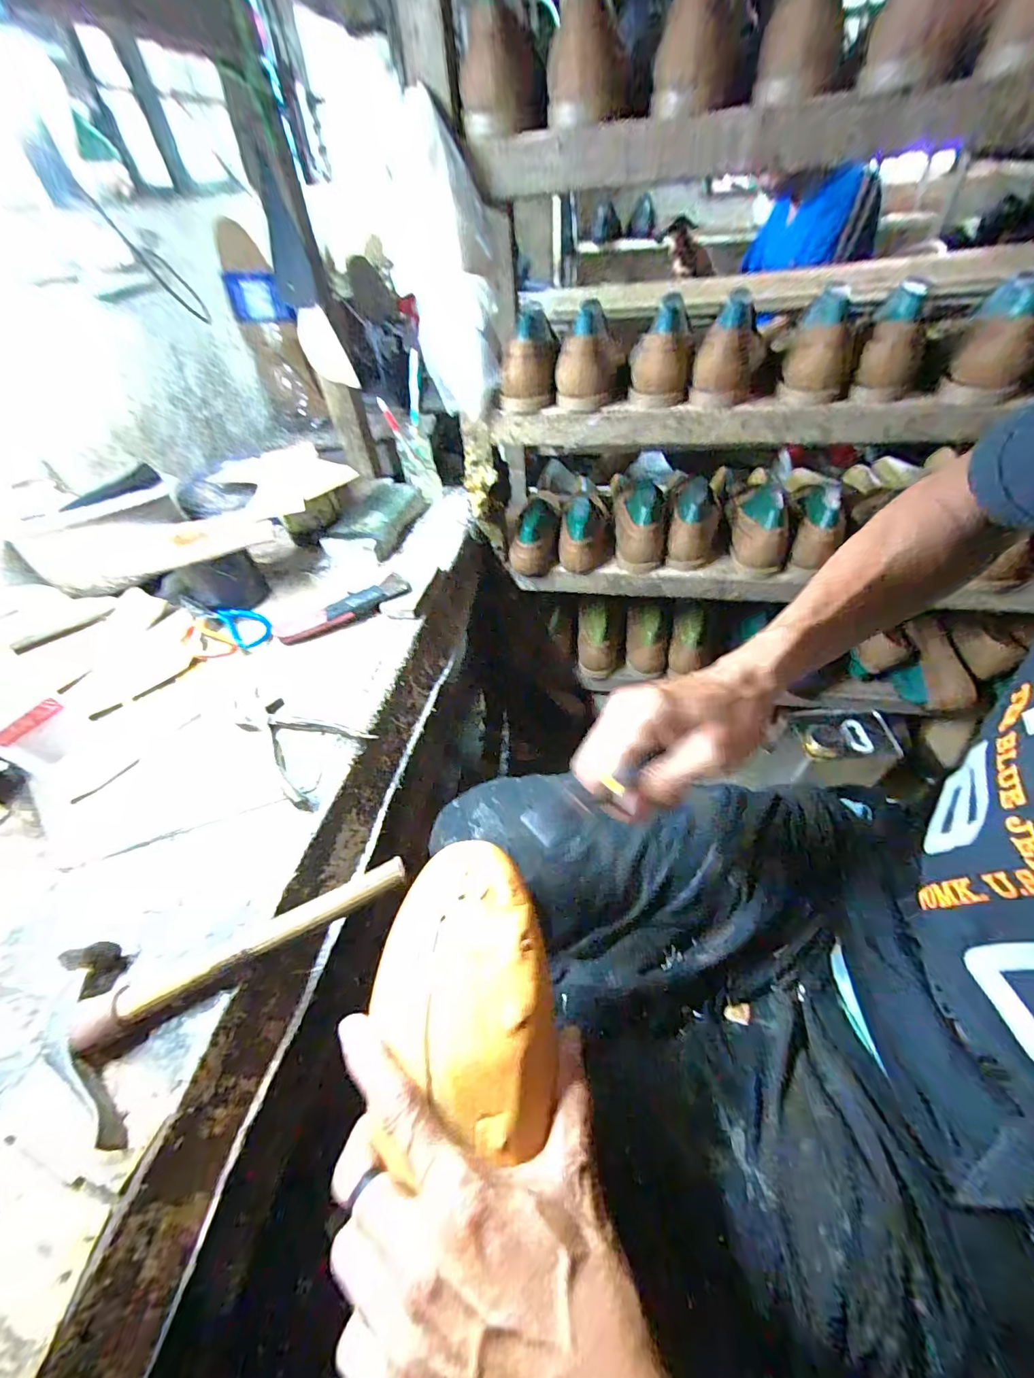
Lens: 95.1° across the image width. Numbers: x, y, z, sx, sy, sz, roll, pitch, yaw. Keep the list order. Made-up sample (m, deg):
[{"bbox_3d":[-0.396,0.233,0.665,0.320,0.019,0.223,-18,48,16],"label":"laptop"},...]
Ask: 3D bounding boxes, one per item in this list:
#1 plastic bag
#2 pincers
[{"bbox_3d":[-0.083,-0.483,0.568,0.115,0.253,0.099,-9,47,-3],"label":"plastic bag"},{"bbox_3d":[-0.233,0.052,0.493,0.148,0.023,0.095,25,54,26],"label":"pincers"}]

